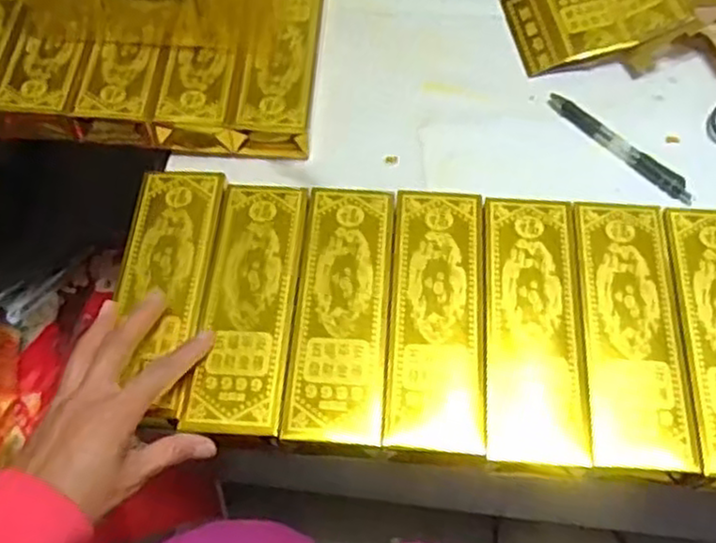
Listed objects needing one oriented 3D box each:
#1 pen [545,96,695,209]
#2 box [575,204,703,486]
[{"bbox_3d":[0.219,-0.106,0.613,0.019,0.009,0.144,-40,67,-17],"label":"pen"},{"bbox_3d":[0.187,0.044,0.510,0.068,0.033,0.194,0,62,3],"label":"box"}]

